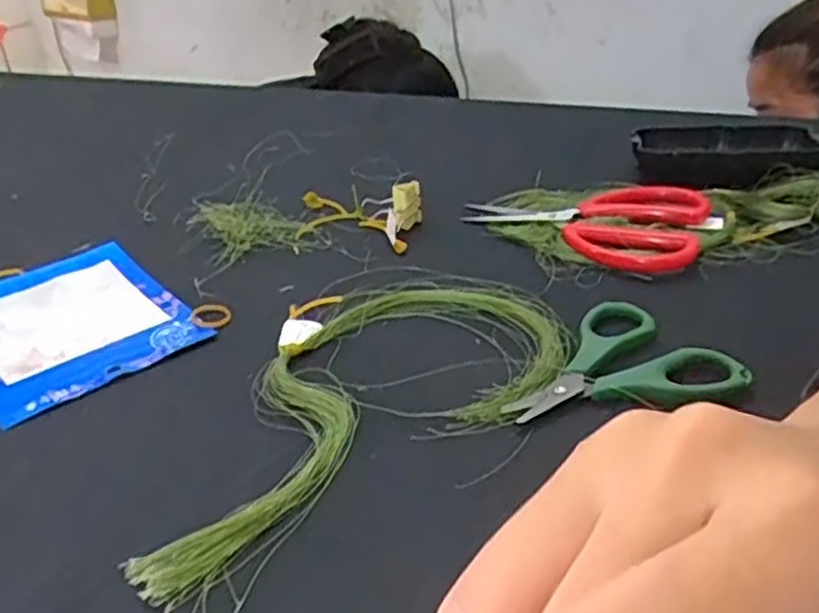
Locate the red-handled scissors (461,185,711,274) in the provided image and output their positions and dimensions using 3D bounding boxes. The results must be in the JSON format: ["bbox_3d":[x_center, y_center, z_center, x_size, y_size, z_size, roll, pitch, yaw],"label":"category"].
[{"bbox_3d":[0.099,-0.052,0.439,0.136,0.013,0.087,9,33,20],"label":"red-handled scissors"}]

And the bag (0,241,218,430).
[{"bbox_3d":[-0.176,0.004,0.388,0.100,0.006,0.135,-25,38,-32],"label":"bag"}]

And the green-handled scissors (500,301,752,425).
[{"bbox_3d":[0.084,0.021,0.322,0.093,0.008,0.068,-9,32,-9],"label":"green-handled scissors"}]

